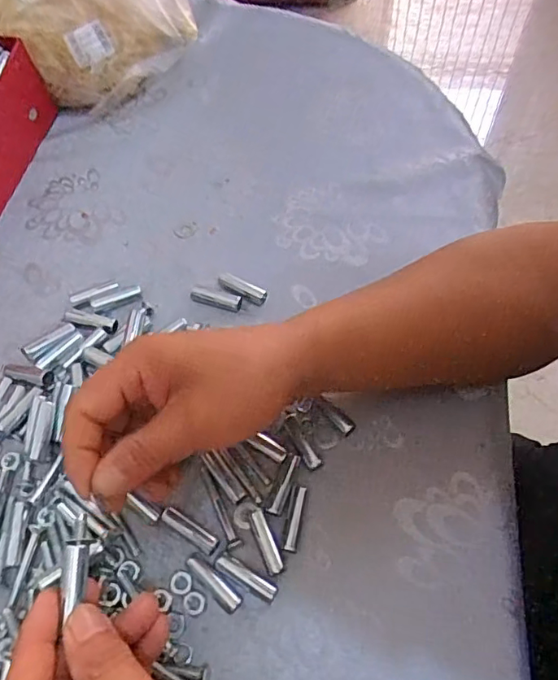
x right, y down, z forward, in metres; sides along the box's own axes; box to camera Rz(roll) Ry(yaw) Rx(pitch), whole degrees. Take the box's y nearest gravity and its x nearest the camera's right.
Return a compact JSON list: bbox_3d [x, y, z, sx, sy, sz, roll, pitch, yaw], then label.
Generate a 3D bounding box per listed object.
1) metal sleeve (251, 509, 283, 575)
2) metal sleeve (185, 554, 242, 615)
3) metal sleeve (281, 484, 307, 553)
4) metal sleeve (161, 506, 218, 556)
[{"bbox_3d":[-0.007,0.122,0.327,0.009,0.007,0.037,-20,61,-9],"label":"metal sleeve"},{"bbox_3d":[-0.039,0.142,0.317,0.011,0.008,0.040,-41,67,-19],"label":"metal sleeve"},{"bbox_3d":[0.010,0.110,0.334,0.009,0.004,0.040,8,61,7],"label":"metal sleeve"},{"bbox_3d":[-0.055,0.117,0.333,0.038,0.006,0.011,28,65,17],"label":"metal sleeve"}]

